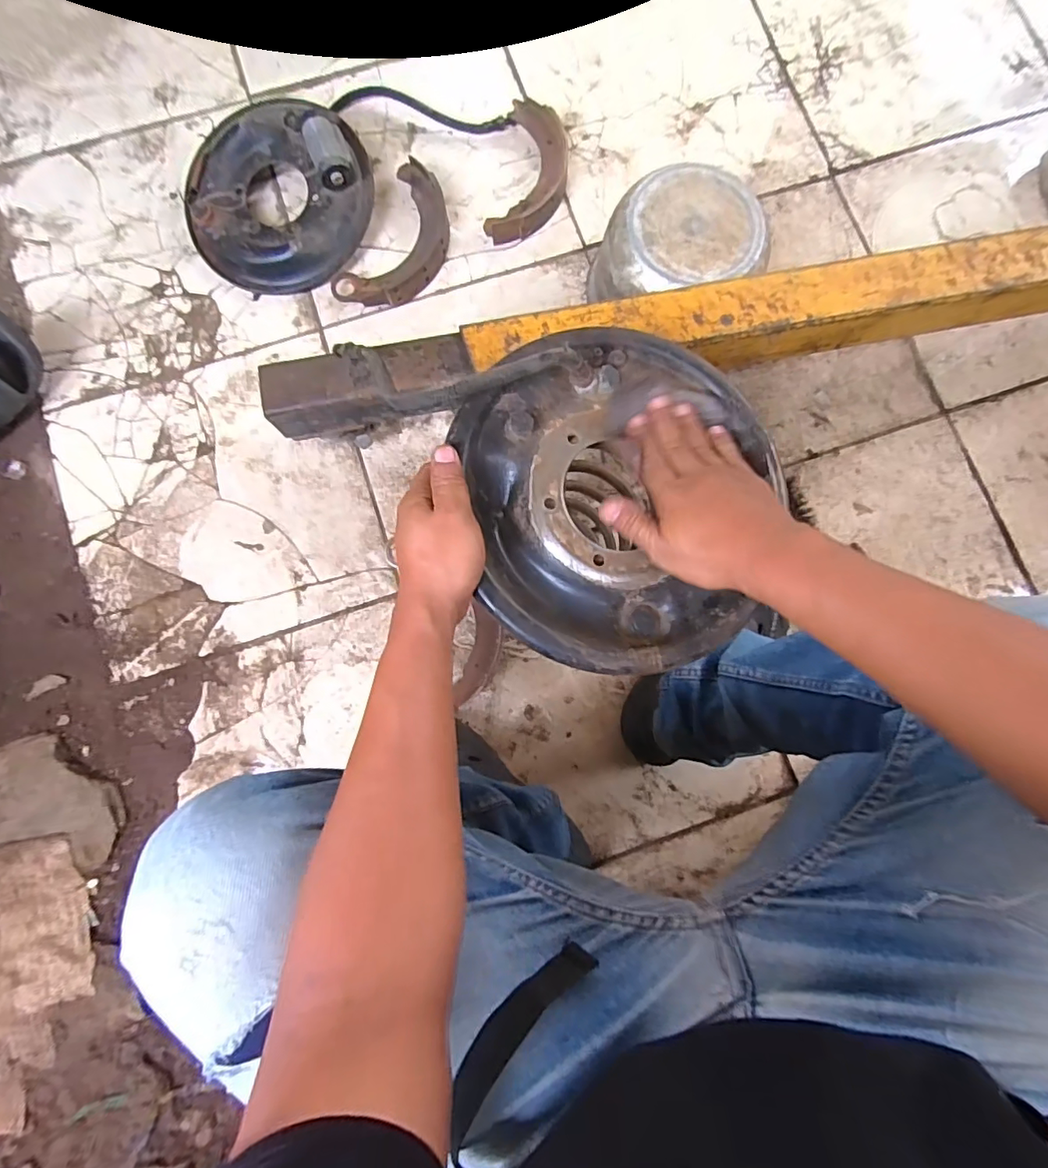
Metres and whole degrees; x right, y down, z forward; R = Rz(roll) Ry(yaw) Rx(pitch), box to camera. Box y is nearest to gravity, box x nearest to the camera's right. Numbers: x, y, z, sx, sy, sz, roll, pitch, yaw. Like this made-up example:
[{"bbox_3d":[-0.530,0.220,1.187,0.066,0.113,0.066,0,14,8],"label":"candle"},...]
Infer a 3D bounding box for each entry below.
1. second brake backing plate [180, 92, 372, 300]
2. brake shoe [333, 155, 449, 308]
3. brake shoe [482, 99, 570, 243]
[{"bbox_3d":[-0.348,-0.549,0.745,0.259,0.082,0.244,0,85,-1],"label":"second brake backing plate"},{"bbox_3d":[-0.175,-0.490,0.771,0.114,0.032,0.221,30,85,2],"label":"brake shoe"},{"bbox_3d":[0.014,-0.600,0.781,0.098,0.034,0.211,13,85,1],"label":"brake shoe"}]

